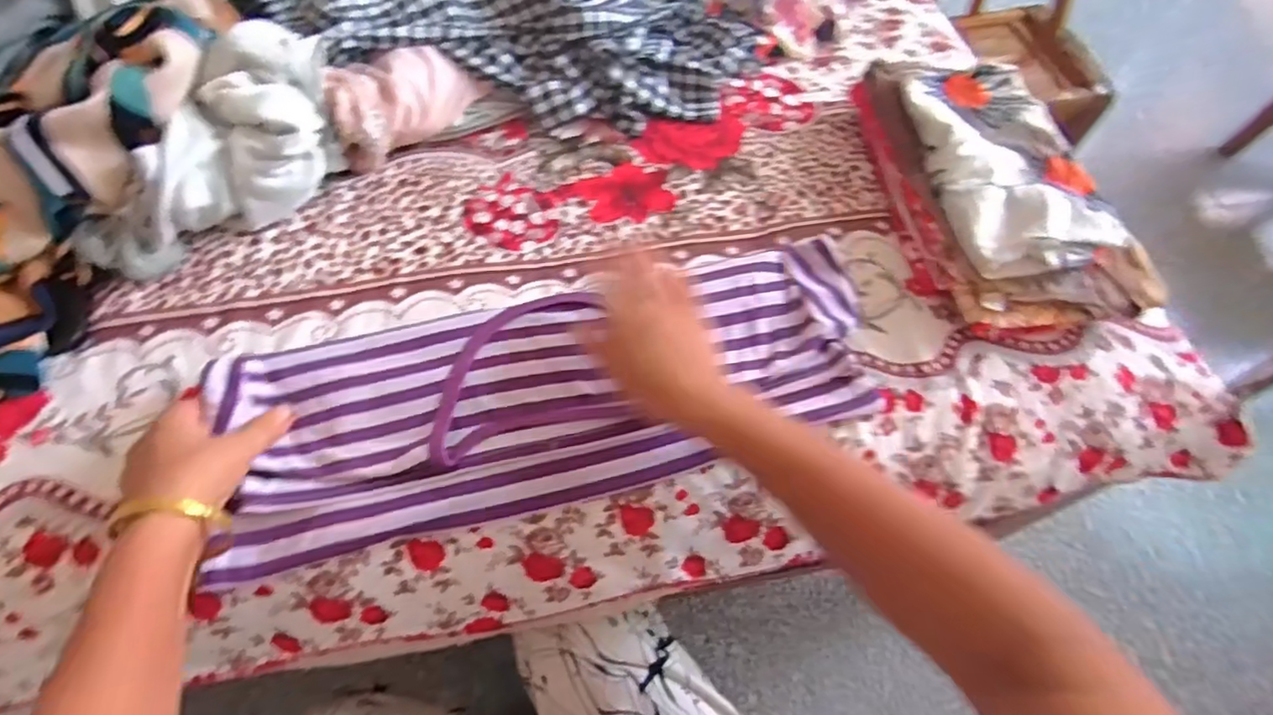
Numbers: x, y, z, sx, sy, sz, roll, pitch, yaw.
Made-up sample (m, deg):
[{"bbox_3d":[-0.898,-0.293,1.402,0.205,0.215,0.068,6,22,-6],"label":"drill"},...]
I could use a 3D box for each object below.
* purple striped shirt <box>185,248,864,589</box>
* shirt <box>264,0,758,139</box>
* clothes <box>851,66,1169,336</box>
[{"bbox_3d":[-0.052,0.018,0.463,0.479,0.038,0.164,-14,63,-10],"label":"purple striped shirt"},{"bbox_3d":[-0.123,-0.359,0.659,0.482,0.081,0.235,7,61,1],"label":"shirt"},{"bbox_3d":[0.325,-0.155,0.561,0.170,0.076,0.277,-2,62,-3],"label":"clothes"}]

